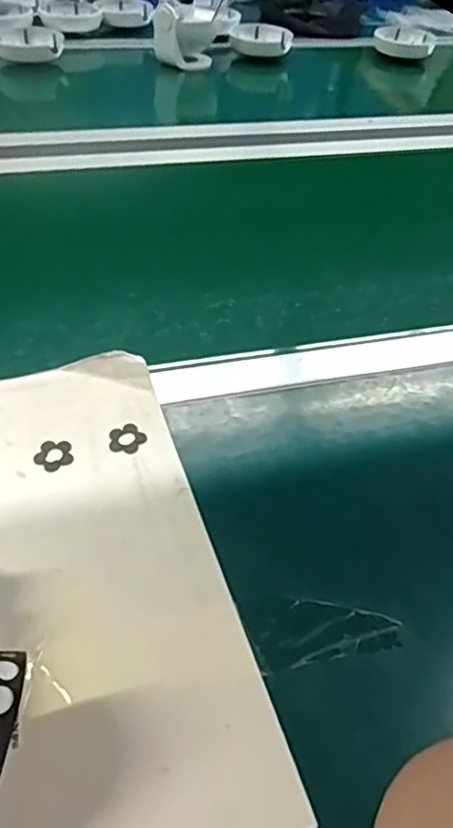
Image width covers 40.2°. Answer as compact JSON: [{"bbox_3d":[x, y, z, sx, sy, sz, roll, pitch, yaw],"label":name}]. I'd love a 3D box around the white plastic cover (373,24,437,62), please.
[{"bbox_3d":[0.348,-0.727,1.217,0.119,0.041,0.074,15,47,9],"label":"white plastic cover"}]

